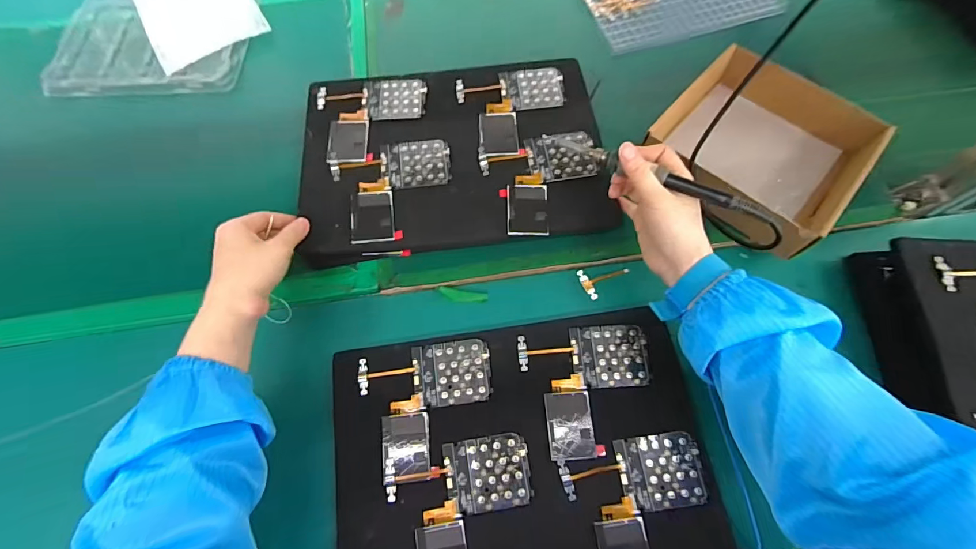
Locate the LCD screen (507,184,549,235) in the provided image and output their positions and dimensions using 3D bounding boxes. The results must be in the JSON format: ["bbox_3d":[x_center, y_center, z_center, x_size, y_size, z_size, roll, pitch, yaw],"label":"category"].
[{"bbox_3d":[0.044,-0.072,0.457,0.044,0.008,0.063,1,62,0],"label":"LCD screen"}]

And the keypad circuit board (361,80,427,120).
[{"bbox_3d":[-0.117,-0.220,0.520,0.076,0.004,0.065,-7,67,-2],"label":"keypad circuit board"}]

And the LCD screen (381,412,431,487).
[{"bbox_3d":[-0.078,0.164,0.398,0.044,0.004,0.060,-6,67,-2],"label":"LCD screen"}]

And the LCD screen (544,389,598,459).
[{"bbox_3d":[0.080,0.145,0.404,0.044,0.004,0.062,-3,67,-1],"label":"LCD screen"}]

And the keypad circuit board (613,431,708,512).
[{"bbox_3d":[0.161,0.183,0.390,0.076,0.006,0.061,-7,67,-2],"label":"keypad circuit board"}]

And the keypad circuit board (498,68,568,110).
[{"bbox_3d":[0.056,-0.235,0.527,0.077,0.005,0.064,-4,67,-1],"label":"keypad circuit board"}]

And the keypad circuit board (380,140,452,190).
[{"bbox_3d":[-0.083,-0.128,0.479,0.076,0.004,0.065,-8,67,-3],"label":"keypad circuit board"}]

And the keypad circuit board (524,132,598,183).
[{"bbox_3d":[0.086,-0.137,0.483,0.077,0.004,0.063,-11,67,-4],"label":"keypad circuit board"}]

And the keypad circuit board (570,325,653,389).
[{"bbox_3d":[0.125,0.083,0.430,0.076,0.005,0.063,-2,67,0],"label":"keypad circuit board"}]

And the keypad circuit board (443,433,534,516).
[{"bbox_3d":[0.000,0.185,0.389,0.077,0.004,0.061,-8,67,-3],"label":"keypad circuit board"}]

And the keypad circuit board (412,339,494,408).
[{"bbox_3d":[-0.037,0.099,0.424,0.077,0.005,0.062,-6,67,-2],"label":"keypad circuit board"}]

